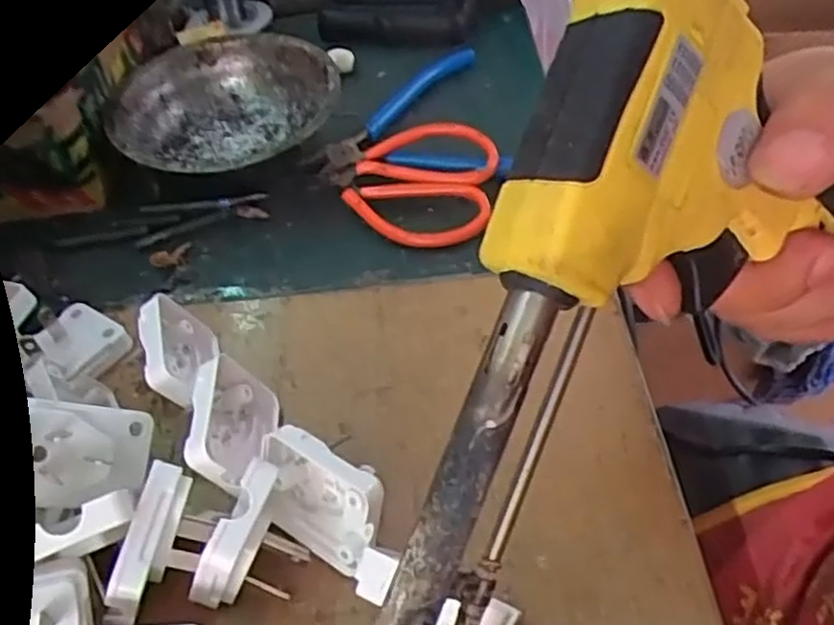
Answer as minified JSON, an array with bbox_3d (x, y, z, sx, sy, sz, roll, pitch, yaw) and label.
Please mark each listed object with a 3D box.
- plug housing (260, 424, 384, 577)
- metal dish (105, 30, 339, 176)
[{"bbox_3d":[-0.033,0.066,0.263,0.047,0.036,0.022,27,57,28],"label":"plug housing"},{"bbox_3d":[-0.113,-0.116,0.438,0.123,0.043,0.118,-4,48,5],"label":"metal dish"}]

